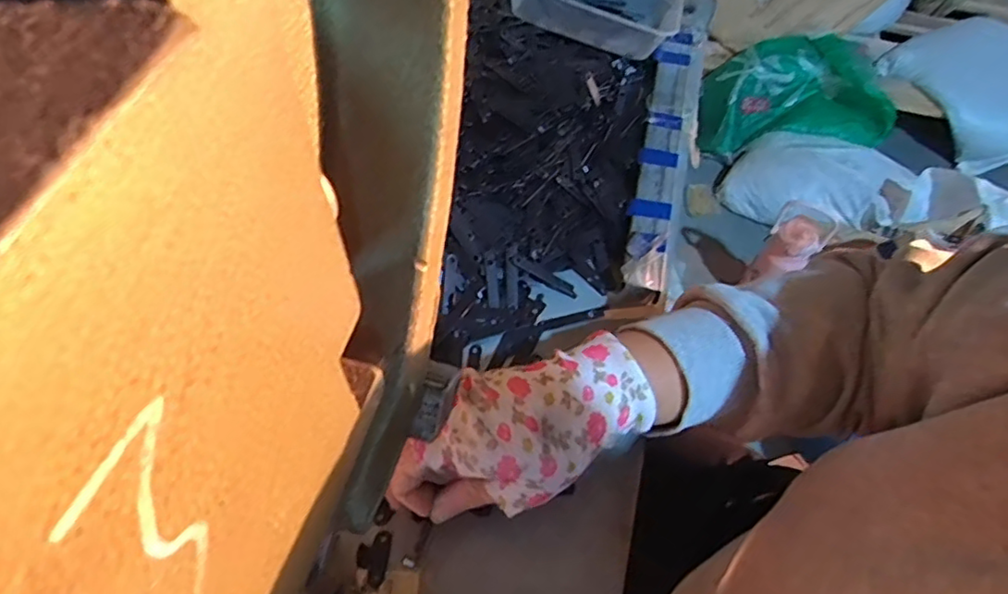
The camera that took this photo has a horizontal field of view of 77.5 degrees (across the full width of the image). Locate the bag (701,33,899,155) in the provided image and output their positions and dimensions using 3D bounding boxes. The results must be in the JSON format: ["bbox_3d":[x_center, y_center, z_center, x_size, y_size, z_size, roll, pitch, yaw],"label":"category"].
[{"bbox_3d":[0.782,-0.535,1.701,0.497,0.149,0.313,-8,59,-9],"label":"bag"}]

